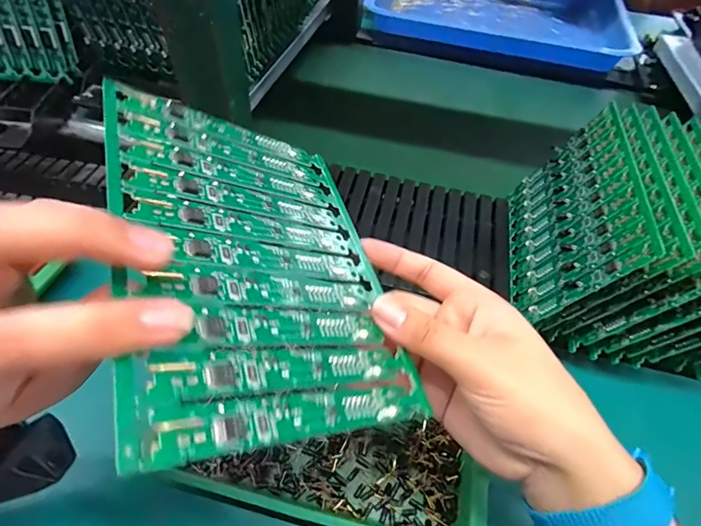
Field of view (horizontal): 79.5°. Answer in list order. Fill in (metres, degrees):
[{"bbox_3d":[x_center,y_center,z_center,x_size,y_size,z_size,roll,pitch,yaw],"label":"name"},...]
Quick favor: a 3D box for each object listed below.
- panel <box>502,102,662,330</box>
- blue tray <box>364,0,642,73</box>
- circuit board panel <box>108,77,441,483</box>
[{"bbox_3d":[0.165,-0.037,0.325,0.004,0.115,0.161,26,49,-12],"label":"panel"},{"bbox_3d":[0.265,-0.469,0.776,0.435,0.047,0.334,13,52,6],"label":"blue tray"},{"bbox_3d":[-0.036,-0.007,0.180,0.116,0.004,0.161,10,46,-40],"label":"circuit board panel"}]

